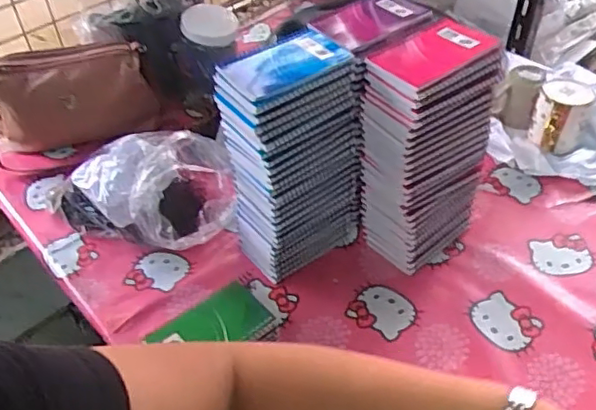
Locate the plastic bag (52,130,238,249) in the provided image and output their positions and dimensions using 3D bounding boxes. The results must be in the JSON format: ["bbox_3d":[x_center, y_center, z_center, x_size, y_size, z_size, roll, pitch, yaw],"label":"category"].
[{"bbox_3d":[-0.206,-0.023,0.816,0.218,0.153,0.190,-25,47,-20],"label":"plastic bag"}]

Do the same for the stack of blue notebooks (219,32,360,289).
[{"bbox_3d":[-0.005,-0.054,0.754,0.156,0.280,0.088,-30,49,-24],"label":"stack of blue notebooks"}]

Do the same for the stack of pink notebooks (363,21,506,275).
[{"bbox_3d":[0.158,-0.064,0.765,0.142,0.279,0.102,-28,49,-23],"label":"stack of pink notebooks"}]

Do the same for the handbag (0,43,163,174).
[{"bbox_3d":[-0.380,-0.167,1.001,0.281,0.159,0.091,-17,45,-13],"label":"handbag"}]

